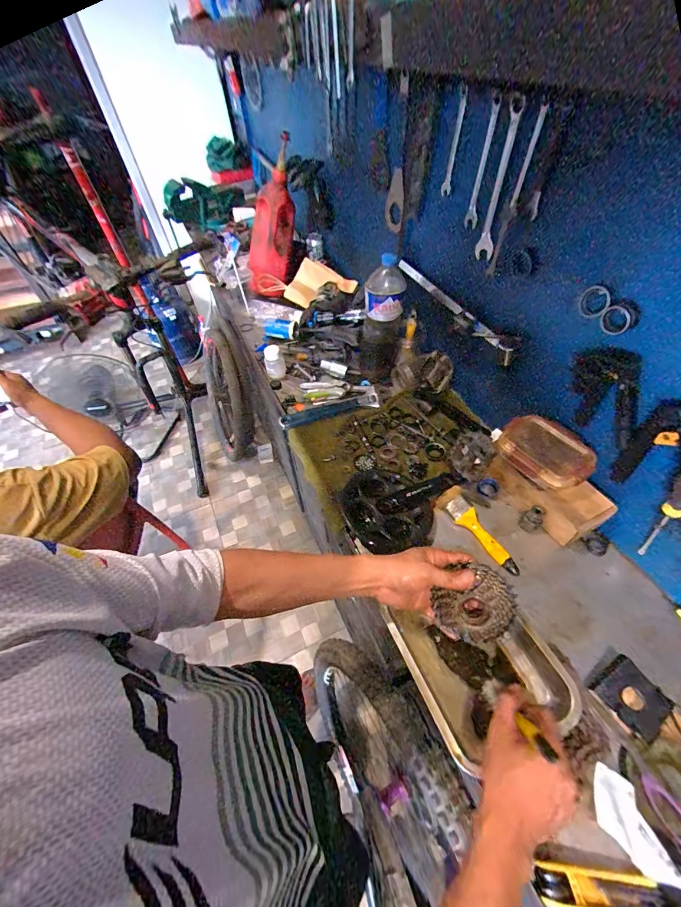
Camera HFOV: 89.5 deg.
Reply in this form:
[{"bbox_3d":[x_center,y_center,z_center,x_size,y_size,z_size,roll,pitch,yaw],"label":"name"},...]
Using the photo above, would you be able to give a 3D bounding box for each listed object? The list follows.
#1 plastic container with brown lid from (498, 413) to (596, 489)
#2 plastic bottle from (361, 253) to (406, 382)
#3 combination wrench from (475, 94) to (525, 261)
[{"bbox_3d":[0.356,-0.009,0.595,0.098,0.059,0.149,-25,55,-17],"label":"plastic container with brown lid"},{"bbox_3d":[0.098,-0.360,0.750,0.082,0.113,0.077,10,53,10],"label":"plastic bottle"},{"bbox_3d":[0.261,-0.435,0.568,0.012,0.217,0.036,-26,55,-16],"label":"combination wrench"}]

